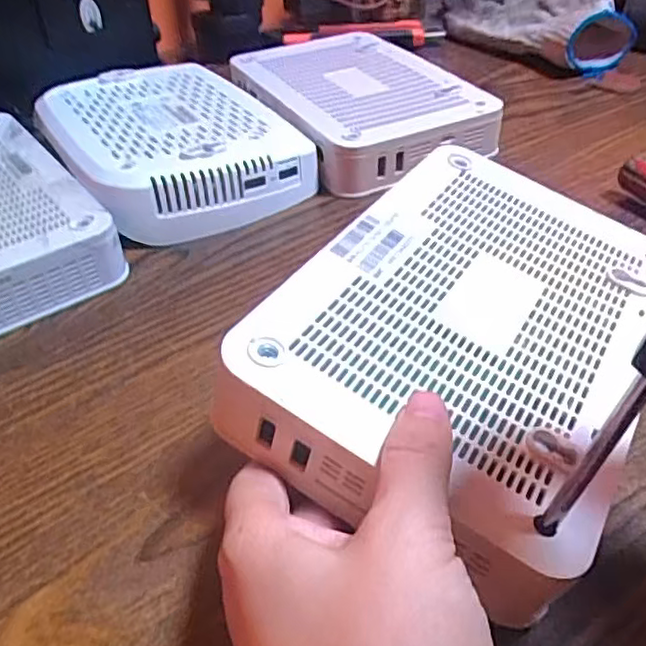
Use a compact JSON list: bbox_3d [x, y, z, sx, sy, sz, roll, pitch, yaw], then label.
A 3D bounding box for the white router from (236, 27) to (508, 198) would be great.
[{"bbox_3d":[0.022,-0.153,0.457,0.126,0.037,0.176,-19,44,-20],"label":"white router"}]

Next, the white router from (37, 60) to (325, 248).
[{"bbox_3d":[-0.095,-0.112,0.408,0.132,0.040,0.167,-23,45,-23],"label":"white router"}]

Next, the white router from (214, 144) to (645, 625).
[{"bbox_3d":[0.056,0.002,0.243,0.119,0.032,0.184,31,47,14],"label":"white router"}]

